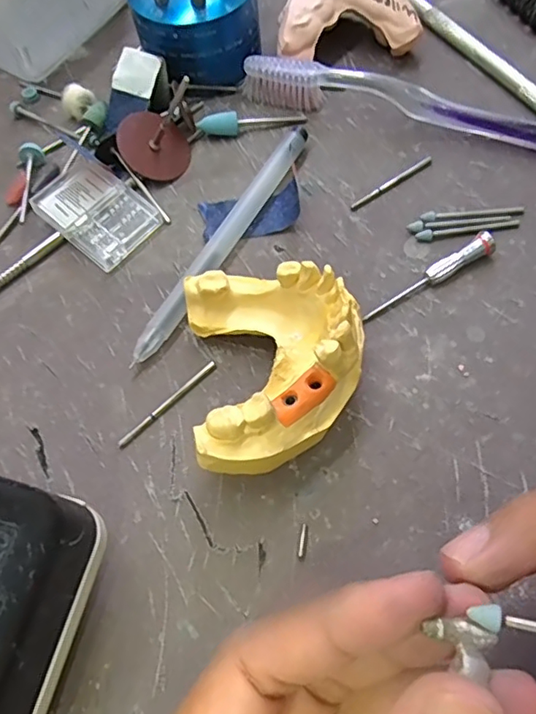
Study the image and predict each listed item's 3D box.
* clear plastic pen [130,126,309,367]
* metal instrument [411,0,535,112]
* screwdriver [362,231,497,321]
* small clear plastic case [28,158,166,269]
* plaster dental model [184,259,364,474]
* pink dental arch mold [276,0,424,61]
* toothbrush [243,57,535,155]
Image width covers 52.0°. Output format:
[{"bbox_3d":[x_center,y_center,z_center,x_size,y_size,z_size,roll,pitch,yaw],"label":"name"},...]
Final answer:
[{"bbox_3d":[-0.018,-0.048,0.224,0.012,0.009,0.123,26,69,15],"label":"clear plastic pen"},{"bbox_3d":[0.101,-0.148,0.265,0.007,0.008,0.119,-30,66,-11],"label":"metal instrument"},{"bbox_3d":[0.061,-0.030,0.210,0.058,0.009,0.007,-29,66,-10],"label":"screwdriver"},{"bbox_3d":[-0.072,-0.061,0.232,0.047,0.011,0.034,37,72,19],"label":"small clear plastic case"},{"bbox_3d":[0.003,0.000,0.181,0.055,0.039,0.071,-9,64,-1],"label":"plaster dental model"},{"bbox_3d":[0.037,-0.160,0.265,0.066,0.027,0.037,-6,64,1],"label":"pink dental arch mold"},{"bbox_3d":[0.078,-0.107,0.241,0.184,0.018,0.010,17,67,11],"label":"toothbrush"}]

